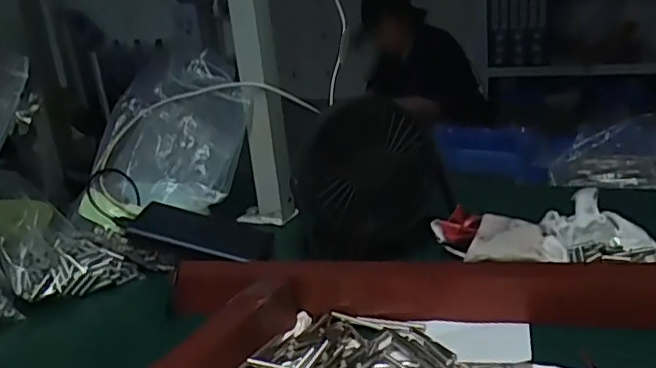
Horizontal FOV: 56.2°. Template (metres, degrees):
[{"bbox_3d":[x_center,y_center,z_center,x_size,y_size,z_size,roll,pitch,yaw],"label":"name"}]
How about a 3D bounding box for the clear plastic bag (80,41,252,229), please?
[{"bbox_3d":[-0.180,-0.046,0.656,0.176,0.136,0.119,-15,21,-24],"label":"clear plastic bag"}]

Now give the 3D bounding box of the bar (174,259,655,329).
[{"bbox_3d":[0.071,0.077,0.463,0.395,0.037,0.032,-1,20,14],"label":"bar"}]

